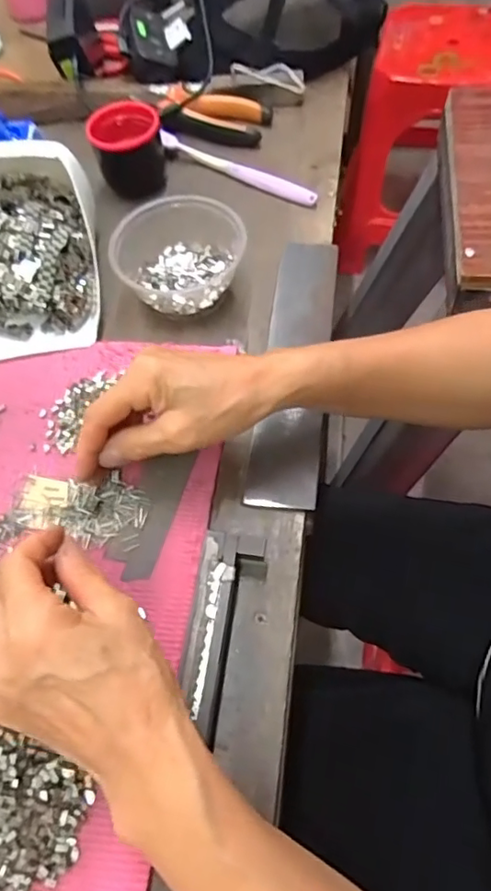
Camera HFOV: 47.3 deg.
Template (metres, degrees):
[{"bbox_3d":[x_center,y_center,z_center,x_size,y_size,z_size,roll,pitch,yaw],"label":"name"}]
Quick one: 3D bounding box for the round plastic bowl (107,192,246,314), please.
[{"bbox_3d":[-0.057,-0.163,0.468,0.107,0.049,0.111,-2,61,4],"label":"round plastic bowl"}]

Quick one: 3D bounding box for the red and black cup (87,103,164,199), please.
[{"bbox_3d":[-0.111,-0.278,0.538,0.066,0.067,0.059,-10,62,-3],"label":"red and black cup"}]

